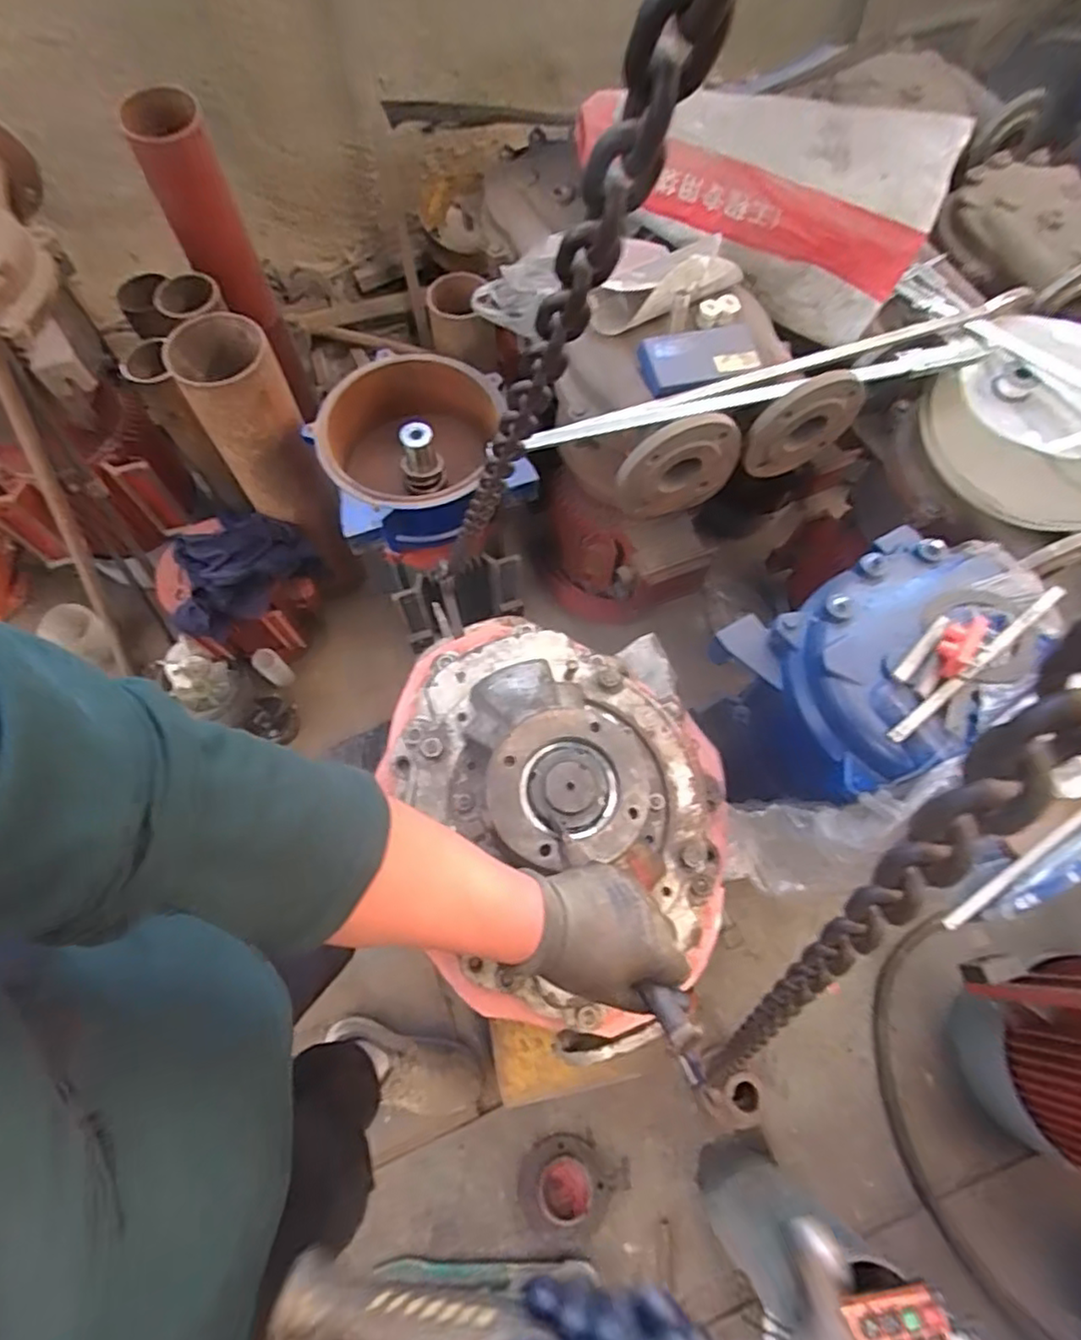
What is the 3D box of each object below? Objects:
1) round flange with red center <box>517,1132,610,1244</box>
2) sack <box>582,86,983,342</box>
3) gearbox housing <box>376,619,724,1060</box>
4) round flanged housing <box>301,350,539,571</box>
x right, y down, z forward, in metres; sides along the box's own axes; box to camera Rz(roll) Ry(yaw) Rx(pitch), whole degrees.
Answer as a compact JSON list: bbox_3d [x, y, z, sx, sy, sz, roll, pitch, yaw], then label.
[{"bbox_3d":[0.041,0.927,1.178,0.154,0.013,0.155,1,68,-1],"label":"round flange with red center"},{"bbox_3d":[0.322,-0.723,1.014,0.517,0.219,0.235,23,69,7],"label":"sack"},{"bbox_3d":[0.046,0.146,0.751,0.381,0.246,0.554,-15,69,-8],"label":"gearbox housing"},{"bbox_3d":[-0.215,-0.349,1.166,0.306,0.225,0.324,1,68,-1],"label":"round flanged housing"}]

